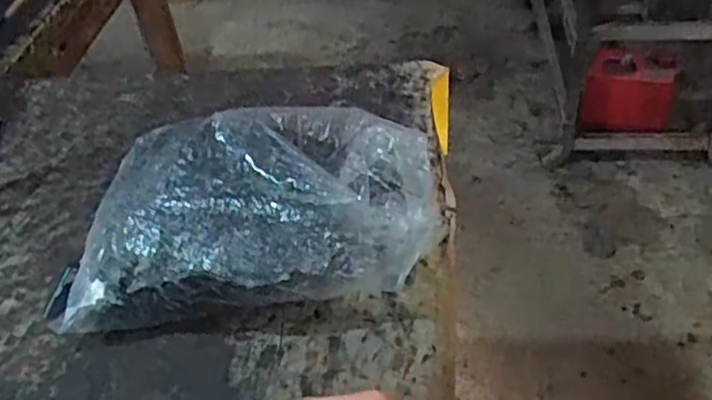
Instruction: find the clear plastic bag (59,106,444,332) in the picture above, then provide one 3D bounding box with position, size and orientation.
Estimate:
[{"bbox_3d":[-0.079,0.007,0.566,0.284,0.115,0.168,-2,41,4],"label":"clear plastic bag"}]

